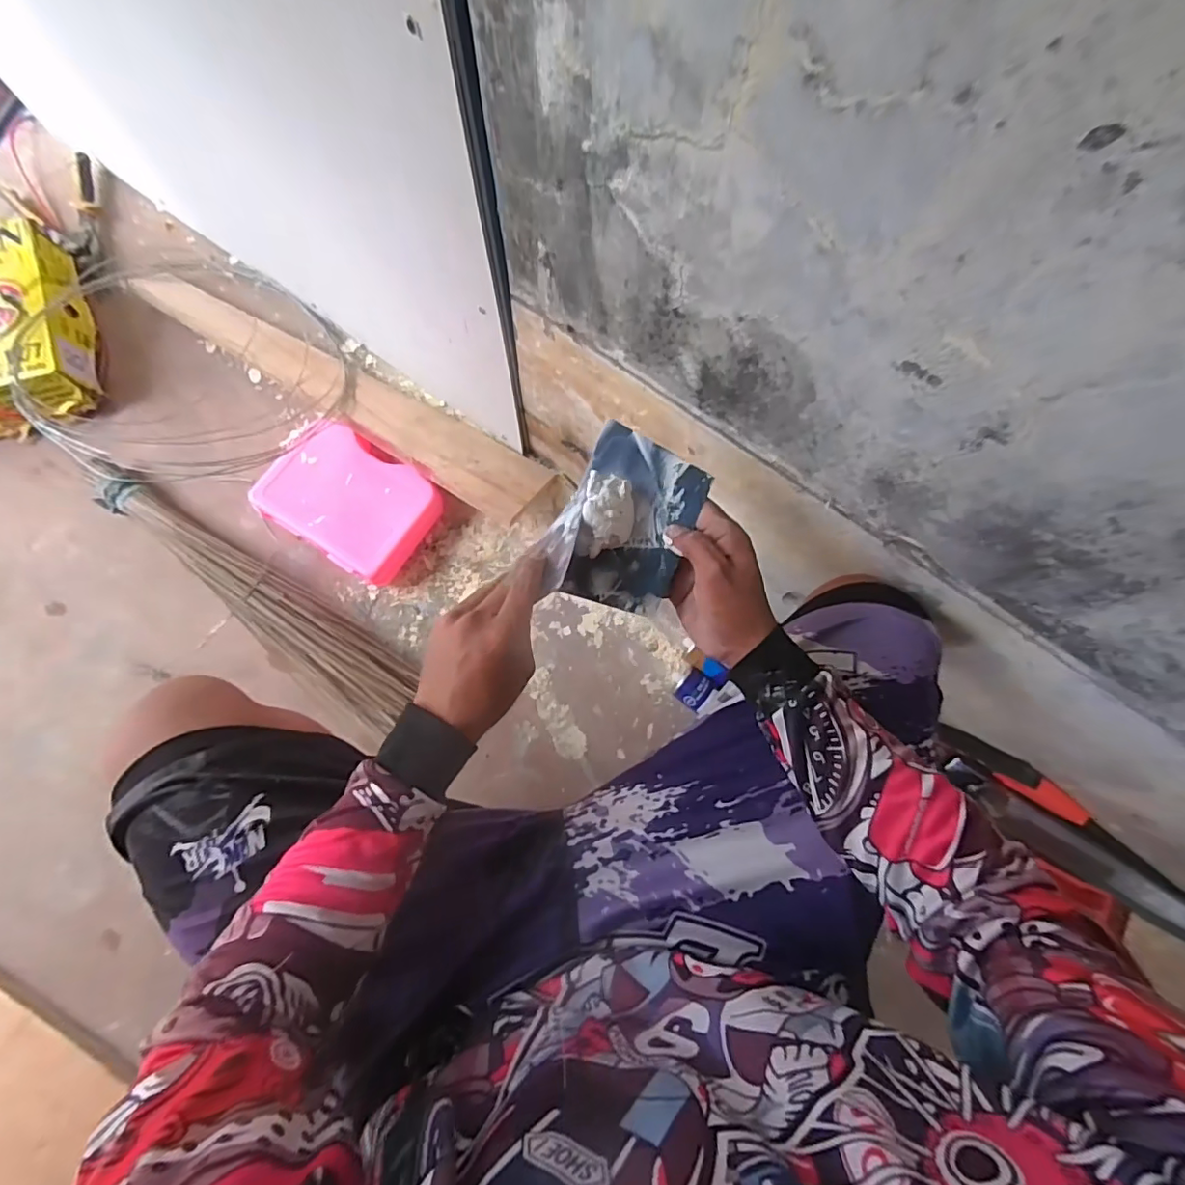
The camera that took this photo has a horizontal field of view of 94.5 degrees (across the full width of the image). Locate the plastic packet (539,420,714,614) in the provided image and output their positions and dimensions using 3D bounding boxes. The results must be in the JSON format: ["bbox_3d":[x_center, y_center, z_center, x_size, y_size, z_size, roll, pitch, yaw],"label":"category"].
[{"bbox_3d":[0.025,-0.052,0.442,0.104,0.034,0.139,31,82,2],"label":"plastic packet"}]

